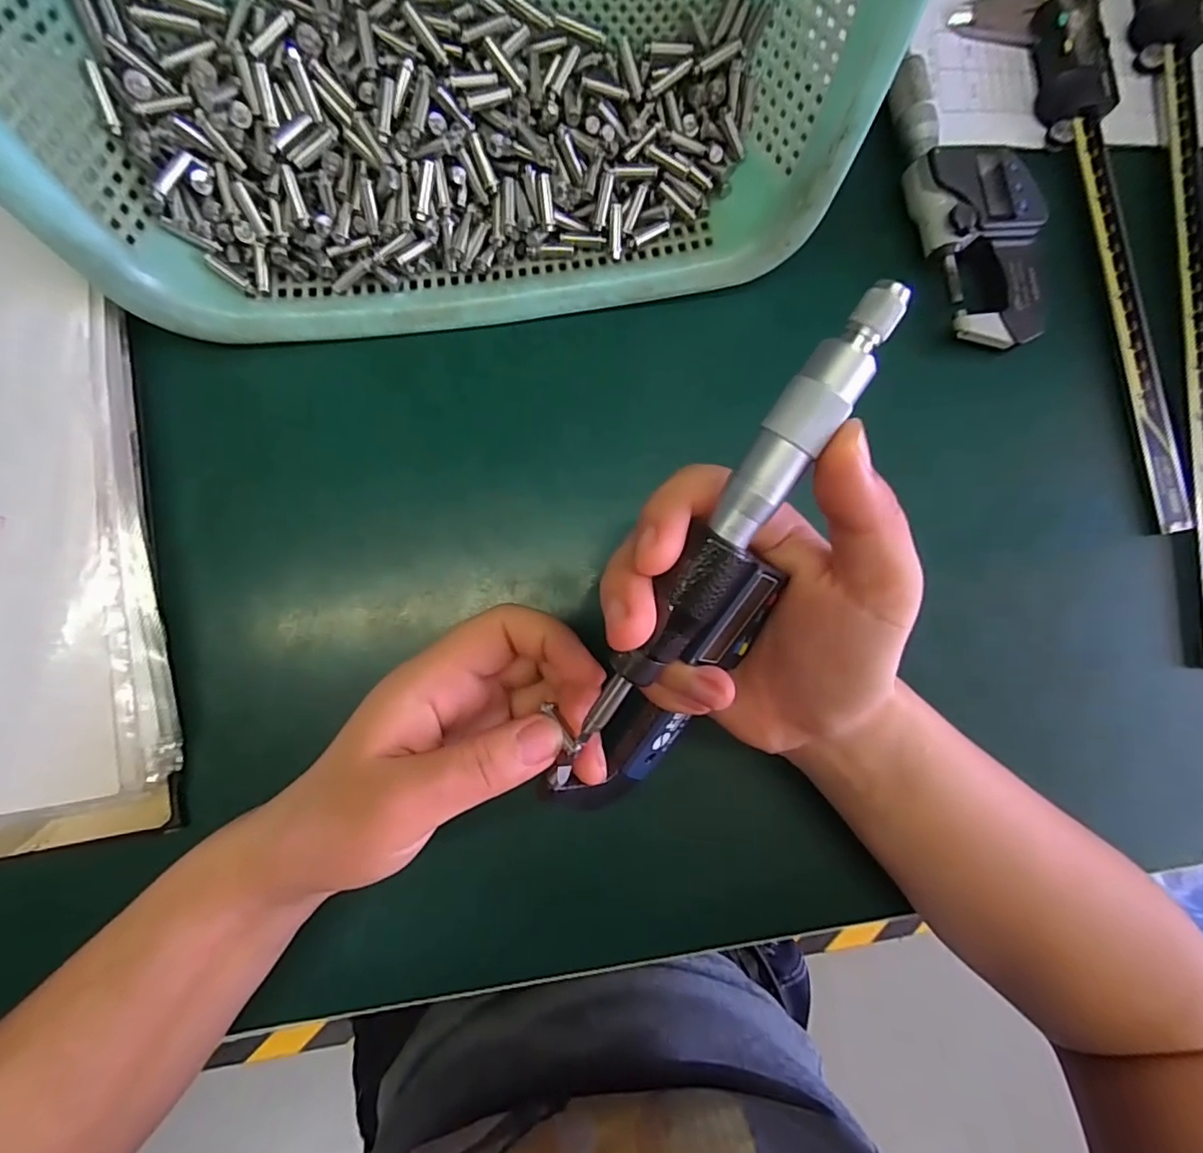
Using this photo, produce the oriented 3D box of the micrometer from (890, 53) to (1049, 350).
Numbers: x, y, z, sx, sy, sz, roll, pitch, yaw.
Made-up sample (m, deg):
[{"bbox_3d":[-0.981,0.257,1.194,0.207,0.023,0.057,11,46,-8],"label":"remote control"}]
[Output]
[{"bbox_3d":[0.174,-0.177,0.257,0.051,0.017,0.136,-11,87,-5],"label":"micrometer"}]

